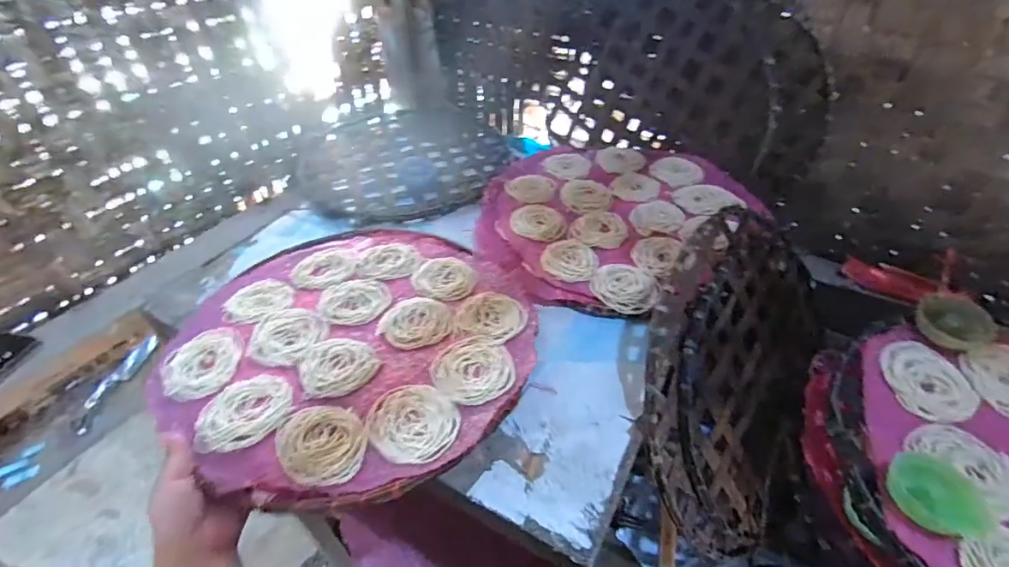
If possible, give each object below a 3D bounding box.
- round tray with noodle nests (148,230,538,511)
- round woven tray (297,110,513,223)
[{"bbox_3d":[-0.170,0.052,0.541,0.385,0.032,0.354,-1,44,1],"label":"round tray with noodle nests"},{"bbox_3d":[-0.176,-0.217,0.840,0.328,0.030,0.345,-1,44,1],"label":"round woven tray"}]

